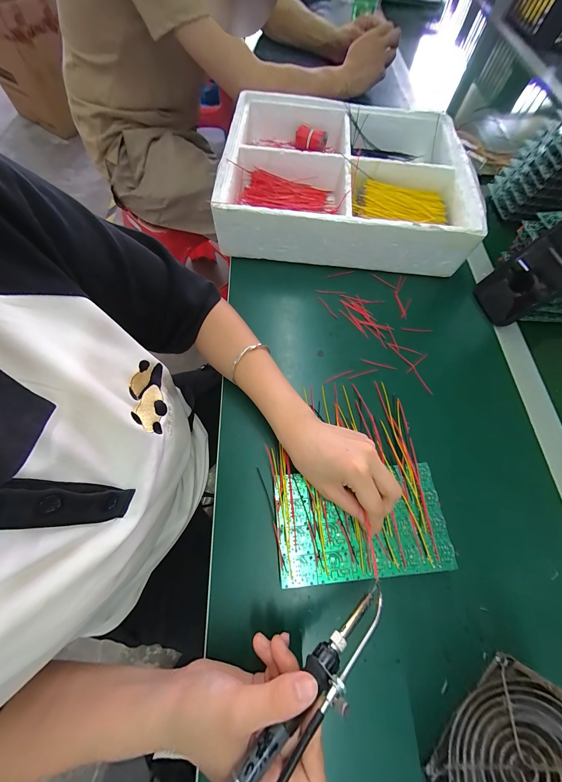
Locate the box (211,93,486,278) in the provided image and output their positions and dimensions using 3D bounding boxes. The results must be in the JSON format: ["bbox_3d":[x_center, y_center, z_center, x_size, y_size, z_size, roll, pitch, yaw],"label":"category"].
[{"bbox_3d":[0.104,-0.357,0.449,0.369,0.082,0.326,6,67,0],"label":"box"}]

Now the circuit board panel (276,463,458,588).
[{"bbox_3d":[0.084,0.134,0.272,0.172,0.004,0.100,-2,67,-3],"label":"circuit board panel"}]

